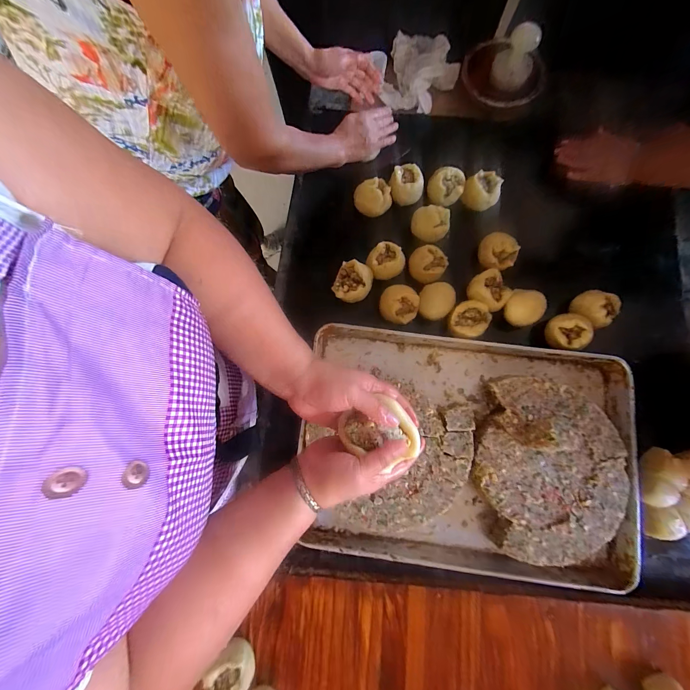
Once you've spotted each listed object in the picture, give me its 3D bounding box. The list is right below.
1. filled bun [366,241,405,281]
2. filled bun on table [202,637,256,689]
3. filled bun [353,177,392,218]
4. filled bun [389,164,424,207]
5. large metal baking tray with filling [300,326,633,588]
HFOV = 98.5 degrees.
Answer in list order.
[{"bbox_3d":[0.085,-0.170,0.628,0.070,0.059,0.071,0,80,0],"label":"filled bun"},{"bbox_3d":[-0.174,0.505,0.463,0.064,0.067,0.061,24,80,4],"label":"filled bun on table"},{"bbox_3d":[0.061,-0.321,0.657,0.082,0.058,0.070,9,80,1],"label":"filled bun"},{"bbox_3d":[0.131,-0.350,0.649,0.068,0.045,0.072,0,80,0],"label":"filled bun"},{"bbox_3d":[0.229,0.191,0.546,0.581,0.079,0.404,7,80,1],"label":"large metal baking tray with filling"}]

